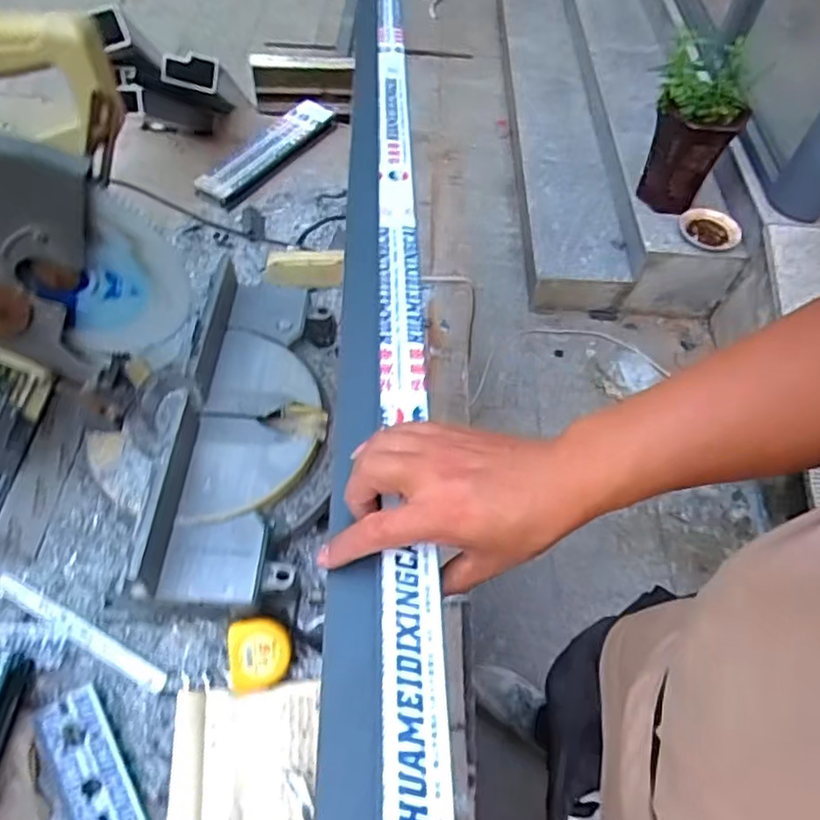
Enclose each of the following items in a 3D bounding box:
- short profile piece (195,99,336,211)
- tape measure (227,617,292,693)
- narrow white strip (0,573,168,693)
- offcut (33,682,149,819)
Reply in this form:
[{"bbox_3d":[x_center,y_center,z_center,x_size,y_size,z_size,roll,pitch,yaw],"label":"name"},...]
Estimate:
[{"bbox_3d":[-0.272,-0.511,1.215,0.099,0.048,0.342,28,58,16],"label":"short profile piece"},{"bbox_3d":[-0.165,0.264,0.683,0.069,0.043,0.070,-7,55,-7],"label":"tape measure"},{"bbox_3d":[-0.379,0.254,0.716,0.236,0.004,0.023,26,61,10],"label":"narrow white strip"},{"bbox_3d":[-0.310,0.382,0.620,0.059,0.026,0.208,-29,61,-20],"label":"offcut"}]

